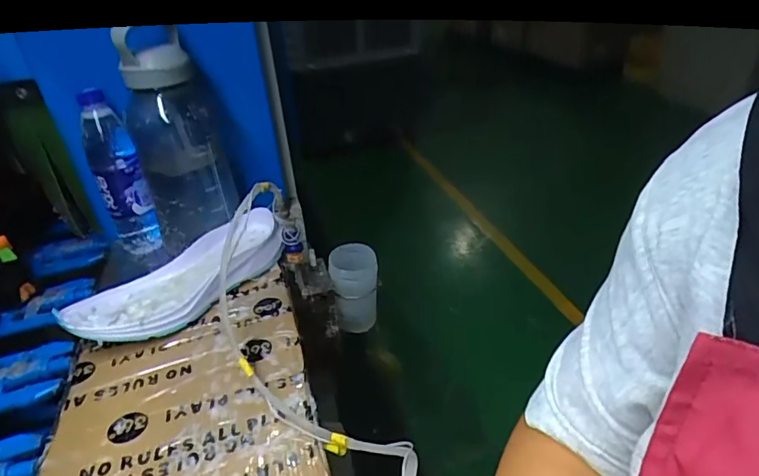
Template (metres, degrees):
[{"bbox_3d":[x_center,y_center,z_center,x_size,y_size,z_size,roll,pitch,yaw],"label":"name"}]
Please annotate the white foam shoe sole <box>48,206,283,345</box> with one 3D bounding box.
[{"bbox_3d":[-0.228,0.050,0.590,0.116,0.053,0.263,23,41,37],"label":"white foam shoe sole"}]

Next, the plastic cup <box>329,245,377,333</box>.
[{"bbox_3d":[-0.036,0.076,0.770,0.069,0.130,0.090,-4,34,0],"label":"plastic cup"}]

